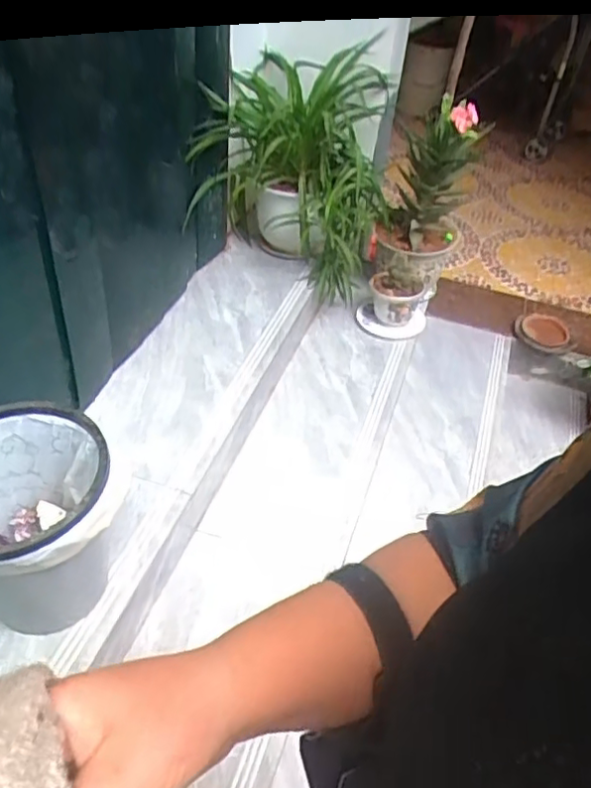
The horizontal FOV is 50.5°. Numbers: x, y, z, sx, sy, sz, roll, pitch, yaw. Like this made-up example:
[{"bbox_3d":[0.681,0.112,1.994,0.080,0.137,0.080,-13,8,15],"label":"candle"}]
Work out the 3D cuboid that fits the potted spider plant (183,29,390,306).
[{"bbox_3d":[0.026,-0.619,1.775,0.443,0.506,0.539,20,44,14],"label":"potted spider plant"}]

